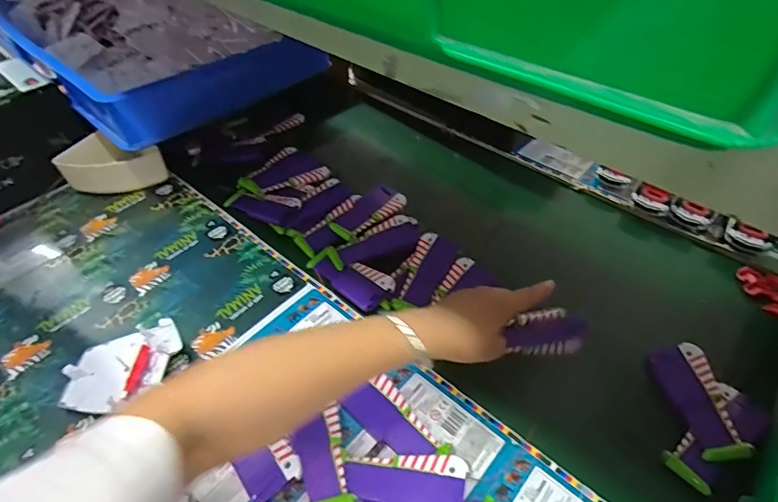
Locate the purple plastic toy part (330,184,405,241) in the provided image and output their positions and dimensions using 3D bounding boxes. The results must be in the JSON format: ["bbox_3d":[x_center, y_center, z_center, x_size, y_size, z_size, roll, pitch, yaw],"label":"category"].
[{"bbox_3d":[-0.028,-0.055,0.636,0.056,0.012,0.120,29,52,25],"label":"purple plastic toy part"}]

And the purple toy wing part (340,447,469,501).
[{"bbox_3d":[0.011,0.200,0.396,0.108,0.027,0.048,9,46,8],"label":"purple toy wing part"}]

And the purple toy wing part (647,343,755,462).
[{"bbox_3d":[0.305,0.147,0.453,0.054,0.008,0.119,-9,46,12],"label":"purple toy wing part"}]

